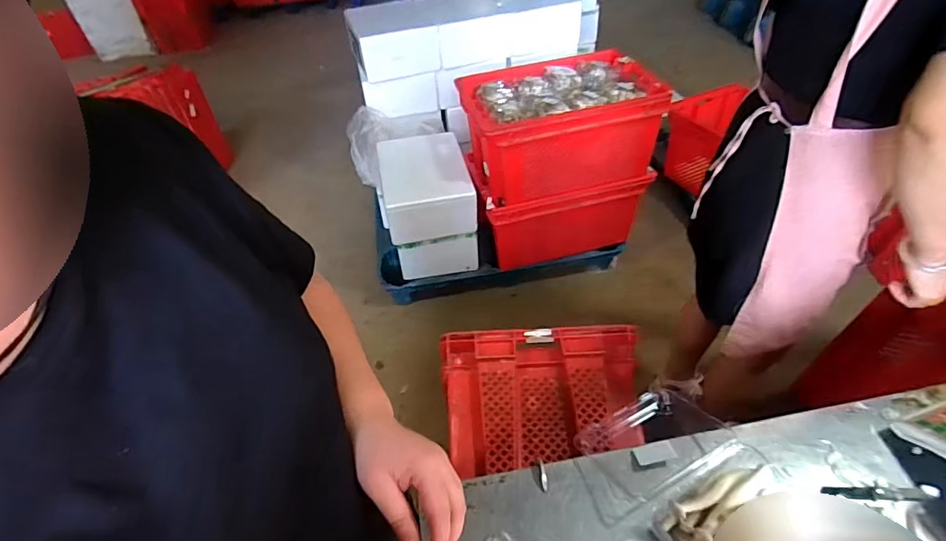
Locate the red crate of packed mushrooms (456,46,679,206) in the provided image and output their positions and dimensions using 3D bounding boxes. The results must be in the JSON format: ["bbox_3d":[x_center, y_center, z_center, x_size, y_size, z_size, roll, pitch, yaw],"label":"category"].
[{"bbox_3d":[0.284,-0.508,1.682,0.599,0.269,0.427,-13,44,-8],"label":"red crate of packed mushrooms"}]

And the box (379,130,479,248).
[{"bbox_3d":[-0.172,-0.298,1.743,0.300,0.191,0.367,-11,44,-6],"label":"box"}]

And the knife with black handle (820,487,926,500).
[{"bbox_3d":[0.500,0.275,0.609,0.118,0.011,0.016,1,44,7],"label":"knife with black handle"}]

